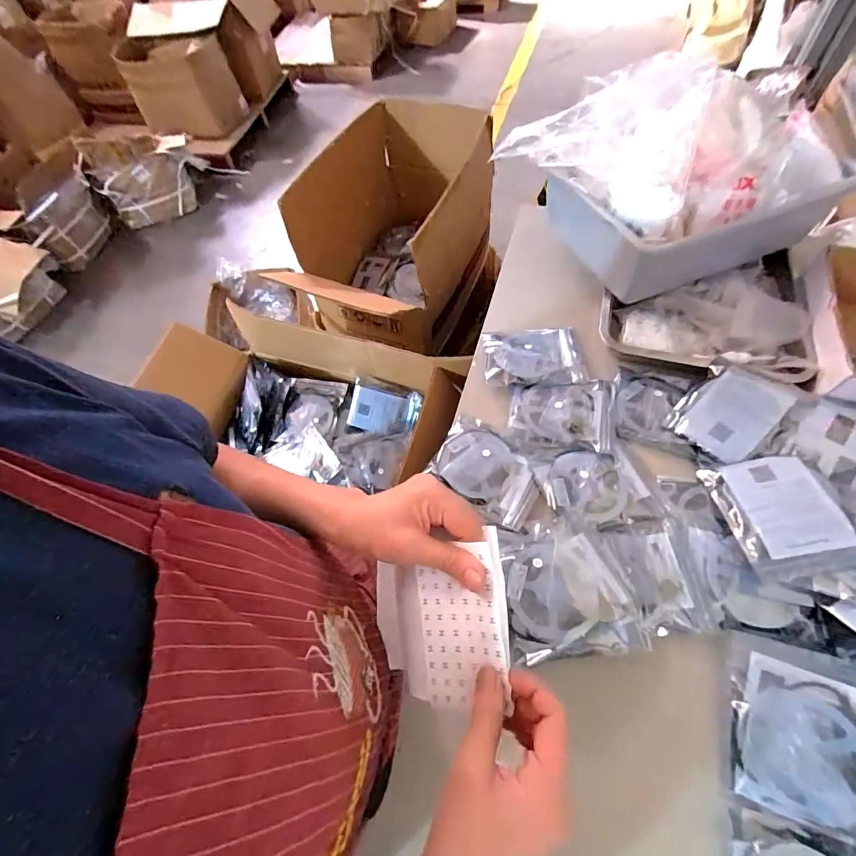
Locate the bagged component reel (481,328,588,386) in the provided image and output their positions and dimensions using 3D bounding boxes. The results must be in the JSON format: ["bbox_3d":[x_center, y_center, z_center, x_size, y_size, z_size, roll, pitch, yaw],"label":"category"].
[{"bbox_3d":[0.163,-0.115,0.657,0.145,0.018,0.119,-1,59,4],"label":"bagged component reel"}]

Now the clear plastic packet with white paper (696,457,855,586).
[{"bbox_3d":[0.414,0.095,0.481,0.128,0.021,0.146,-15,48,17],"label":"clear plastic packet with white paper"}]

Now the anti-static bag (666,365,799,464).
[{"bbox_3d":[0.403,-0.023,0.562,0.103,0.022,0.125,40,92,25],"label":"anti-static bag"}]

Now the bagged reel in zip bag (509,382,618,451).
[{"bbox_3d":[0.195,-0.028,0.610,0.144,0.009,0.115,11,60,11],"label":"bagged reel in zip bag"}]

